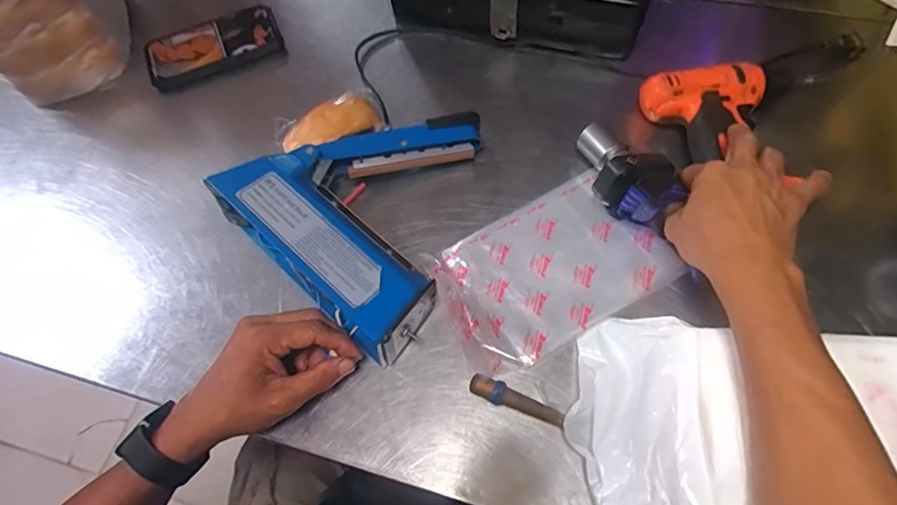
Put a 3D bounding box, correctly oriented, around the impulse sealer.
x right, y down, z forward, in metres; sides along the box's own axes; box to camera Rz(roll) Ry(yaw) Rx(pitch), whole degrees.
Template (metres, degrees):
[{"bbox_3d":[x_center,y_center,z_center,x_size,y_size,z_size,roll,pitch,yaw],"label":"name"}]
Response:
[{"bbox_3d":[-0.058,-0.060,0.463,0.228,0.073,0.239,39,72,19],"label":"impulse sealer"}]

